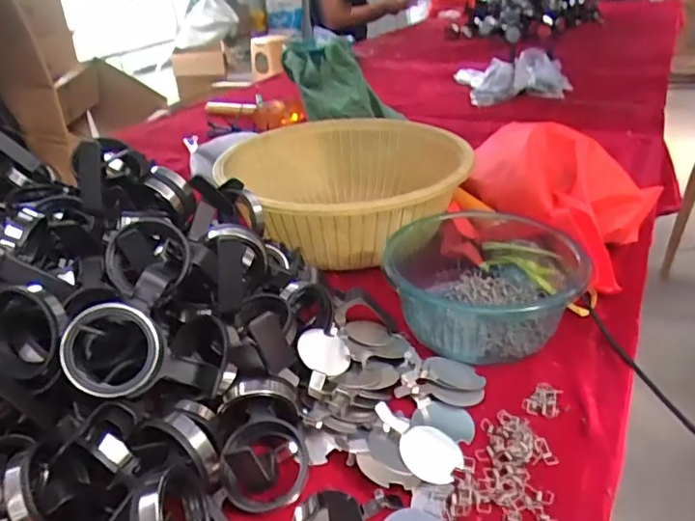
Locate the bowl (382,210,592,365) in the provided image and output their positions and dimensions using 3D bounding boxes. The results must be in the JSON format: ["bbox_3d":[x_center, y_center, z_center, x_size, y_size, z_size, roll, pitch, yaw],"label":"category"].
[{"bbox_3d":[0.153,0.021,0.624,0.209,0.086,0.237,7,31,21],"label":"bowl"}]

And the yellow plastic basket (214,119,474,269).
[{"bbox_3d":[-0.003,-0.104,0.820,0.351,0.123,0.367,-3,30,3],"label":"yellow plastic basket"}]

